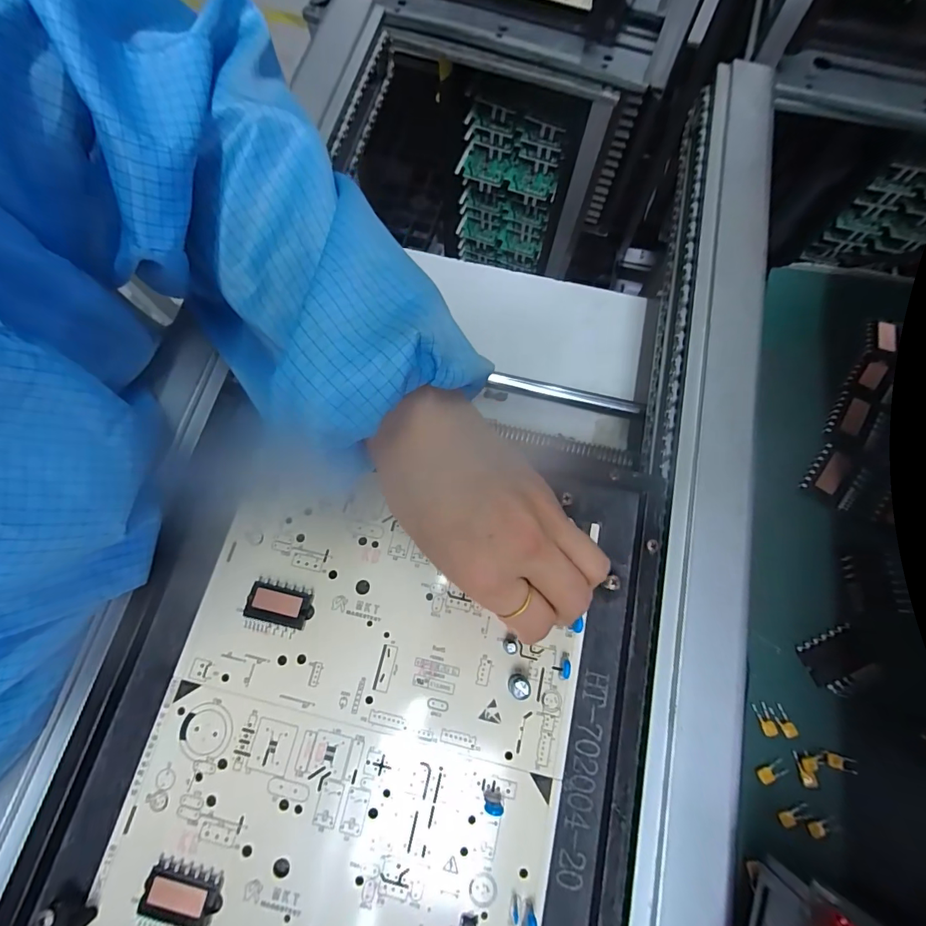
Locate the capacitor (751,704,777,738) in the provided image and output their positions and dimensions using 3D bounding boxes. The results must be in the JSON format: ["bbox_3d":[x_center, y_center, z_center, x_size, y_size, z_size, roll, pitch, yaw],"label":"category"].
[{"bbox_3d":[0.155,0.131,0.226,0.007,0.004,0.015,-14,74,-3],"label":"capacitor"}]

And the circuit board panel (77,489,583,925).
[{"bbox_3d":[-0.053,0.146,0.223,0.203,0.009,0.237,13,74,5],"label":"circuit board panel"}]

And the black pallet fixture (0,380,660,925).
[{"bbox_3d":[-0.051,0.140,0.223,0.284,0.016,0.313,9,74,3],"label":"black pallet fixture"}]

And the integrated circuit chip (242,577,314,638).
[{"bbox_3d":[-0.100,0.079,0.242,0.035,0.006,0.026,12,74,4],"label":"integrated circuit chip"}]

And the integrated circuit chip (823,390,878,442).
[{"bbox_3d":[0.233,-0.028,0.265,0.019,0.004,0.035,32,77,10],"label":"integrated circuit chip"}]

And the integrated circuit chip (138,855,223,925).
[{"bbox_3d":[-0.130,0.200,0.205,0.035,0.006,0.023,16,74,5],"label":"integrated circuit chip"}]

